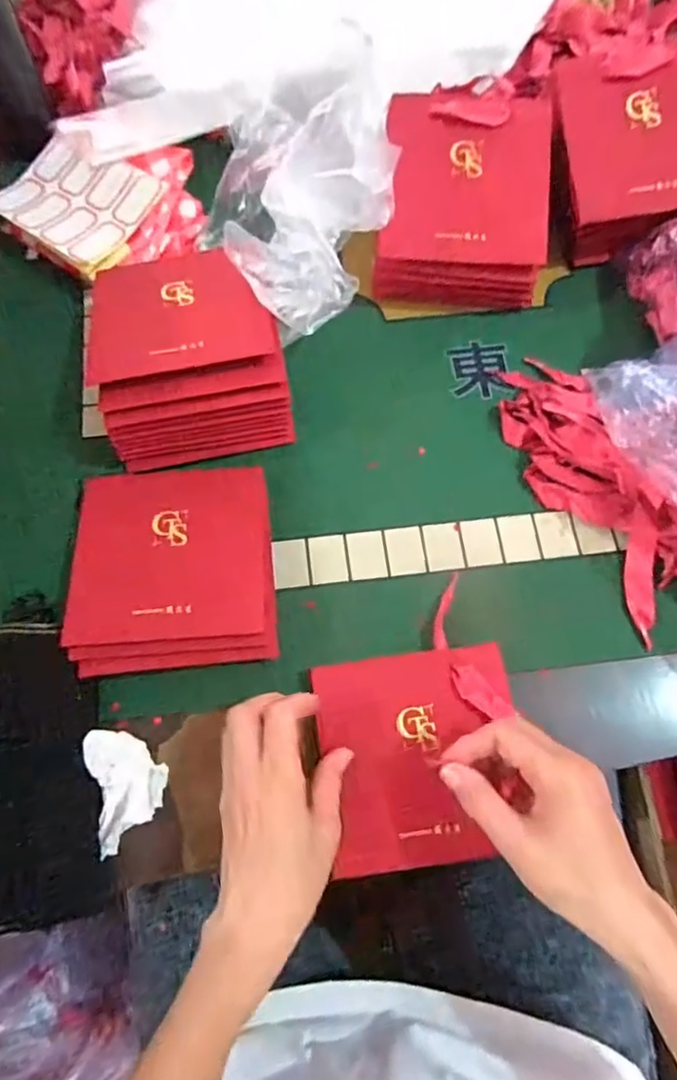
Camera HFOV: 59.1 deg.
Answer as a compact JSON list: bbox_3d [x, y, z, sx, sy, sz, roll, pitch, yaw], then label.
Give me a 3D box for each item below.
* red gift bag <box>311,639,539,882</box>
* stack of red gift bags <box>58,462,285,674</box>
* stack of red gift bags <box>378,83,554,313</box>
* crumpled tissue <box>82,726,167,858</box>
[{"bbox_3d":[0.058,0.145,0.410,0.133,0.008,0.134,-8,71,-4],"label":"red gift bag"},{"bbox_3d":[-0.122,0.020,0.451,0.141,0.037,0.149,-5,71,-3],"label":"stack of red gift bags"},{"bbox_3d":[0.108,-0.300,0.514,0.141,0.049,0.179,3,95,0],"label":"stack of red gift bags"},{"bbox_3d":[-0.145,0.169,0.411,0.046,0.022,0.078,-11,72,-5],"label":"crumpled tissue"}]

